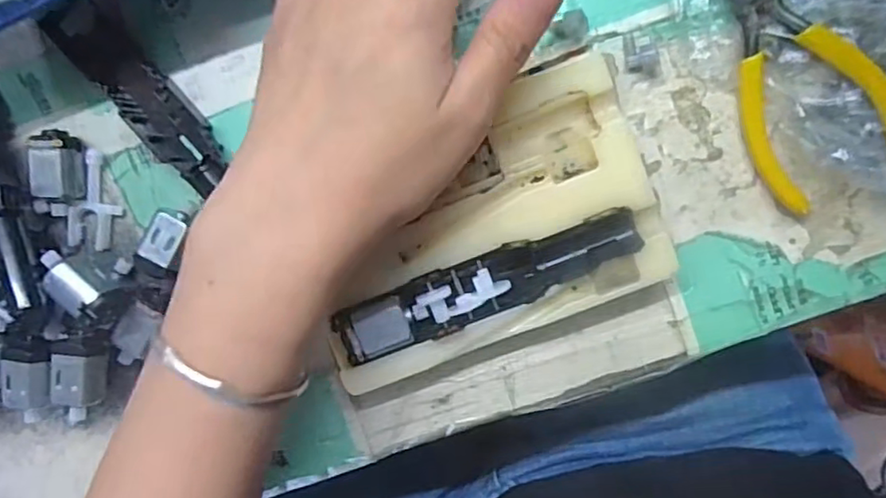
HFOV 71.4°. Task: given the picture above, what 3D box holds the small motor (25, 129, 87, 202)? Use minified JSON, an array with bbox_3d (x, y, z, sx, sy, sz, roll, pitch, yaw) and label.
[{"bbox_3d":[-0.156,-0.034,0.251,0.018,0.015,0.028,3,97,3],"label":"small motor"}]

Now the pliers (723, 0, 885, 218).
[{"bbox_3d":[0.129,-0.071,0.229,0.051,0.009,0.110,-23,94,35],"label":"pliers"}]

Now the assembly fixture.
[{"bbox_3d":[0.013,-0.007,0.241,0.133,0.028,0.086,-22,95,5],"label":"assembly fixture"}]

